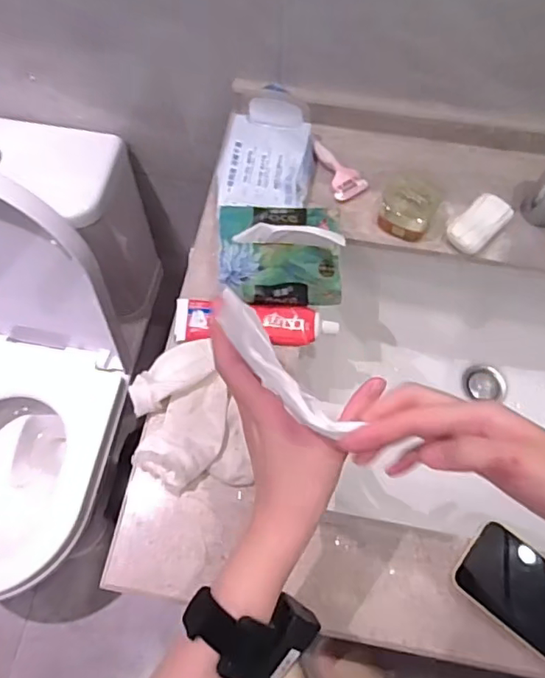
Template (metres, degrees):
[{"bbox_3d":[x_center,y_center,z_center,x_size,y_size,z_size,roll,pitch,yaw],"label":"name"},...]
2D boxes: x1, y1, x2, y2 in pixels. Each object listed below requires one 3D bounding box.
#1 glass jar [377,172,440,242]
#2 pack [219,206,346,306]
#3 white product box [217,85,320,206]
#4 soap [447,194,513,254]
[{"bbox_3d":[0.156,-0.154,0.629,0.062,0.048,0.066,1,67,-3],"label":"glass jar"},{"bbox_3d":[0.009,-0.096,0.571,0.126,0.100,0.100,1,67,-3],"label":"pack"},{"bbox_3d":[-0.005,-0.225,0.653,0.113,0.053,0.155,8,67,0],"label":"white product box"},{"bbox_3d":[0.241,-0.134,0.633,0.046,0.025,0.081,42,71,13],"label":"soap"}]

